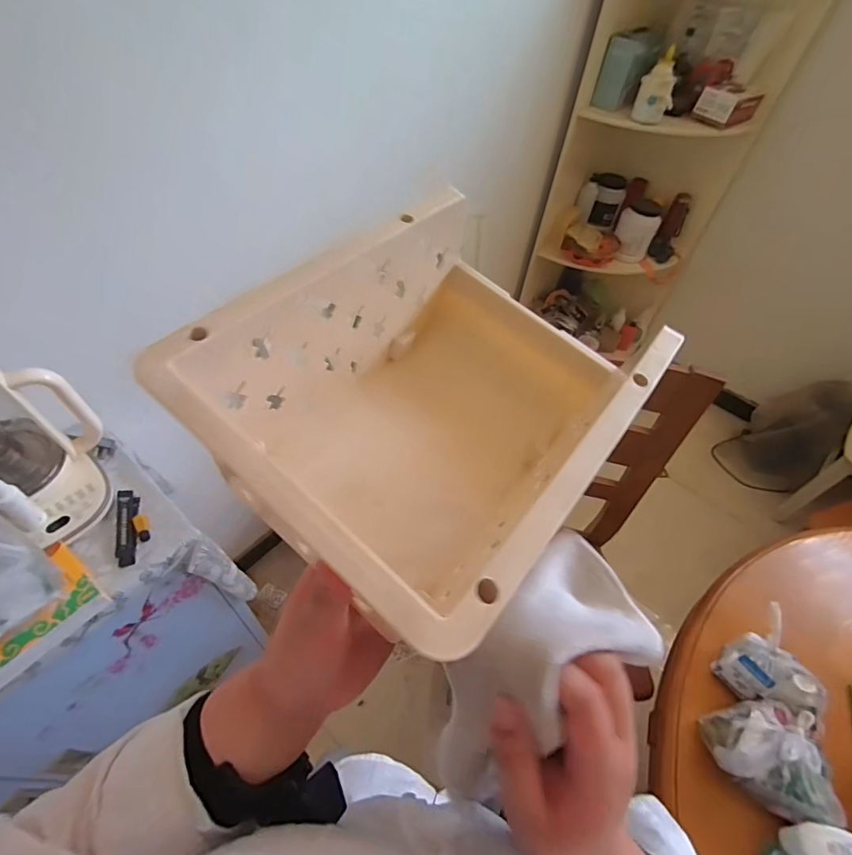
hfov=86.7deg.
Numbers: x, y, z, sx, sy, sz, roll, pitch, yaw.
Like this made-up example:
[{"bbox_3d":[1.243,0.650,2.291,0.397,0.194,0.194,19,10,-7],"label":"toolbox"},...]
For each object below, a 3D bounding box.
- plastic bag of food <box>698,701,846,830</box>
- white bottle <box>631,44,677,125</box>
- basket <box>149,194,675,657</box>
[{"bbox_3d":[0.488,0.464,0.636,0.137,0.104,0.137,6,51,-1],"label":"plastic bag of food"},{"bbox_3d":[0.738,-1.069,1.431,0.112,0.163,0.103,26,53,15],"label":"white bottle"},{"bbox_3d":[0.014,-0.011,0.290,0.191,0.134,0.253,35,56,21],"label":"basket"}]

